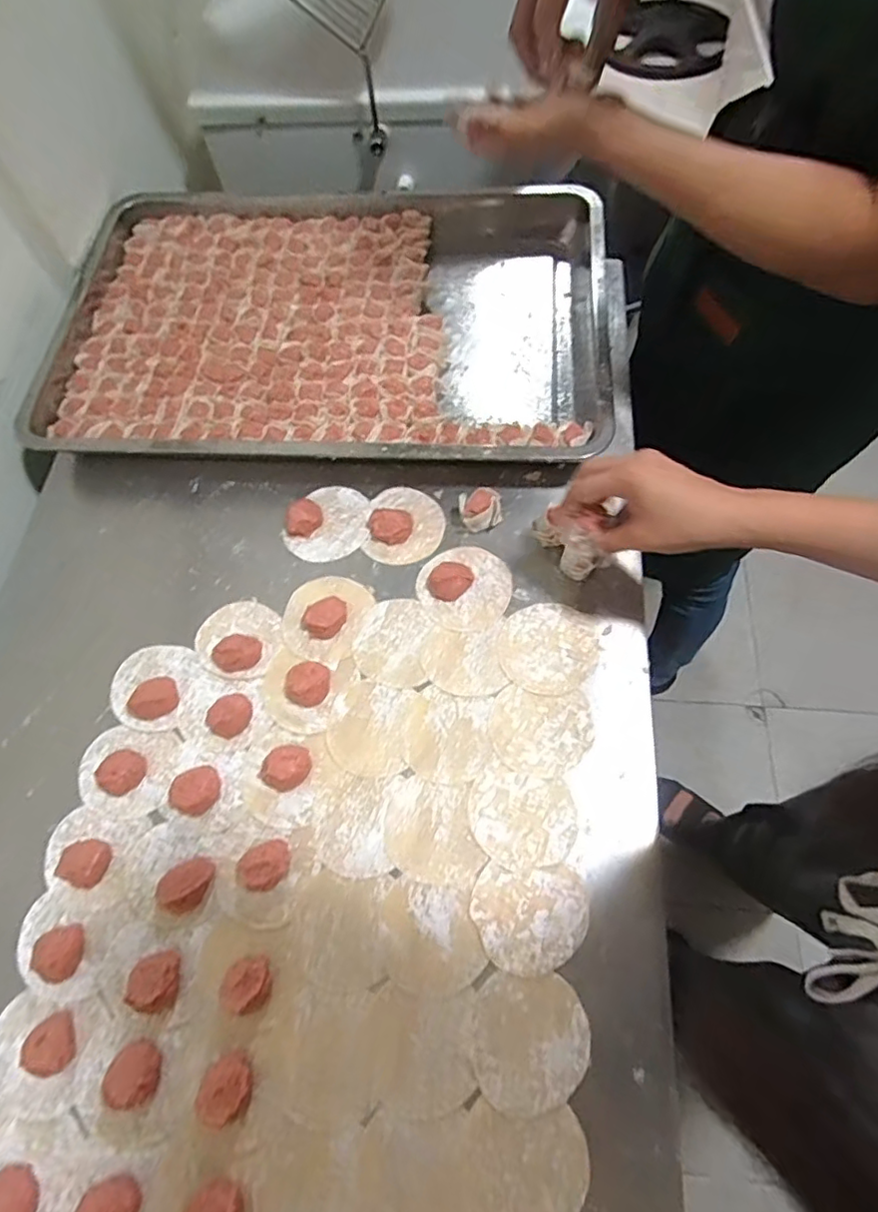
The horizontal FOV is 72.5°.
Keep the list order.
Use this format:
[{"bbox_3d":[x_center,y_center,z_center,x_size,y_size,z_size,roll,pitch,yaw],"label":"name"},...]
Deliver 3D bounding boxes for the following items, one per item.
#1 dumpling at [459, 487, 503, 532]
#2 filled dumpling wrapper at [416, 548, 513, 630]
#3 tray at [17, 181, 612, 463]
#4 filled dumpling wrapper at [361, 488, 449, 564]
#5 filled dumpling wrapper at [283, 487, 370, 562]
[{"bbox_3d":[0.039,-0.092,0.561,0.038,0.033,0.033,-5,65,1],"label":"dumpling"},{"bbox_3d":[0.024,-0.021,0.539,0.083,0.018,0.080,-1,66,3],"label":"filled dumpling wrapper"},{"bbox_3d":[-0.121,-0.319,0.667,0.589,0.054,0.404,4,66,5],"label":"tray"},{"bbox_3d":[-0.032,-0.080,0.573,0.073,0.022,0.083,6,66,6],"label":"filled dumpling wrapper"},{"bbox_3d":[-0.109,-0.084,0.578,0.079,0.018,0.082,-1,66,3],"label":"filled dumpling wrapper"}]

